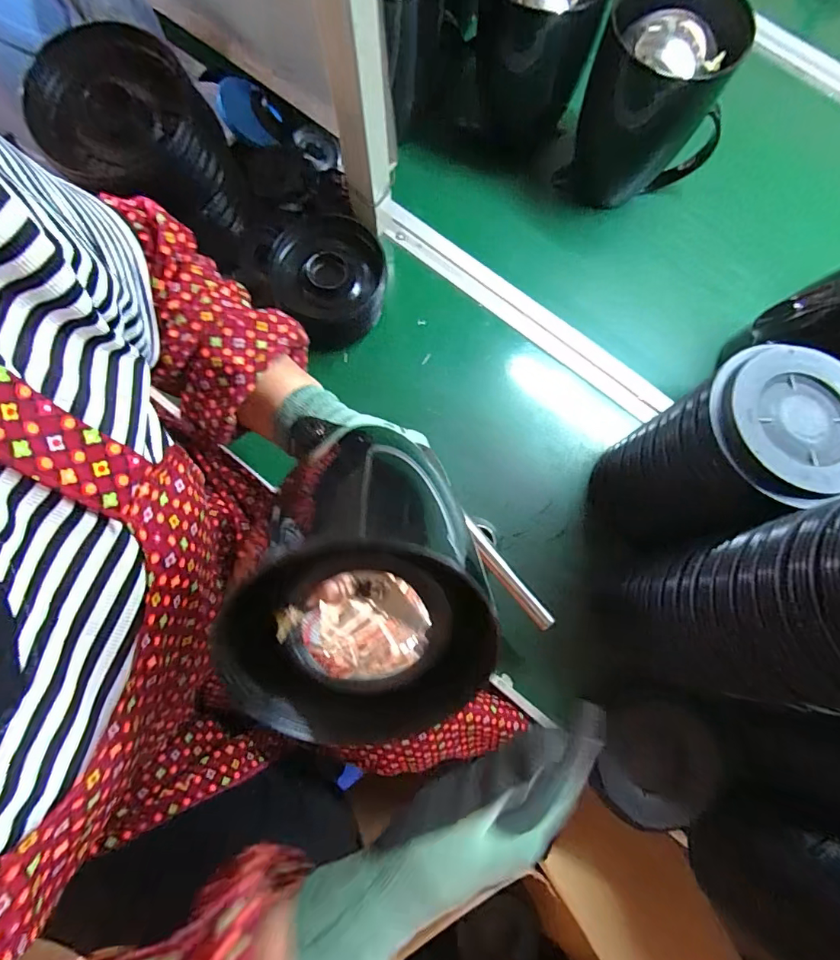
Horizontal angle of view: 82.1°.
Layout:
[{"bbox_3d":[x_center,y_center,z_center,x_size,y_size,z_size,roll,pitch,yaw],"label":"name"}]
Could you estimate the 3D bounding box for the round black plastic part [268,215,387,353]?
[{"bbox_3d":[-0.100,-0.217,0.539,0.116,0.077,0.121,0,78,-1],"label":"round black plastic part"}]

